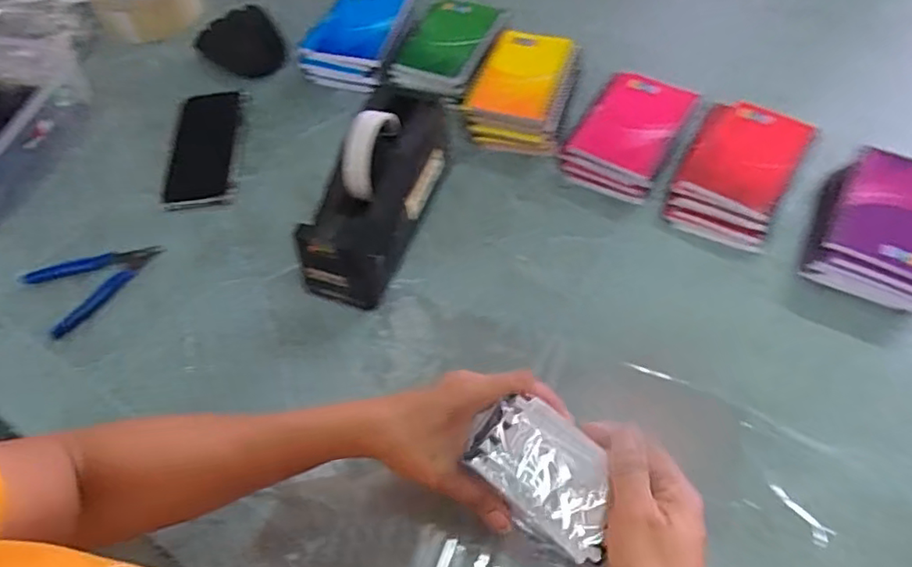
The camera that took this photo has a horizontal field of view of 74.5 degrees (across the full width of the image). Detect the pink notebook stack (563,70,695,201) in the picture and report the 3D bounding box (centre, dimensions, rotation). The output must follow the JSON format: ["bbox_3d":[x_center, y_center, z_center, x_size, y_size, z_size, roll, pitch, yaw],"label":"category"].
[{"bbox_3d":[0.179,-0.154,0.626,0.100,0.046,0.137,26,61,19],"label":"pink notebook stack"}]

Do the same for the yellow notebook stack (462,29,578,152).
[{"bbox_3d":[0.075,-0.213,0.664,0.107,0.052,0.140,14,58,12],"label":"yellow notebook stack"}]

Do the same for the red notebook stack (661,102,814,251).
[{"bbox_3d":[0.277,-0.110,0.592,0.104,0.043,0.151,26,61,19],"label":"red notebook stack"}]

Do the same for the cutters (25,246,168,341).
[{"bbox_3d":[-0.373,-0.011,0.624,0.130,0.020,0.090,-35,63,-15],"label":"cutters"}]

